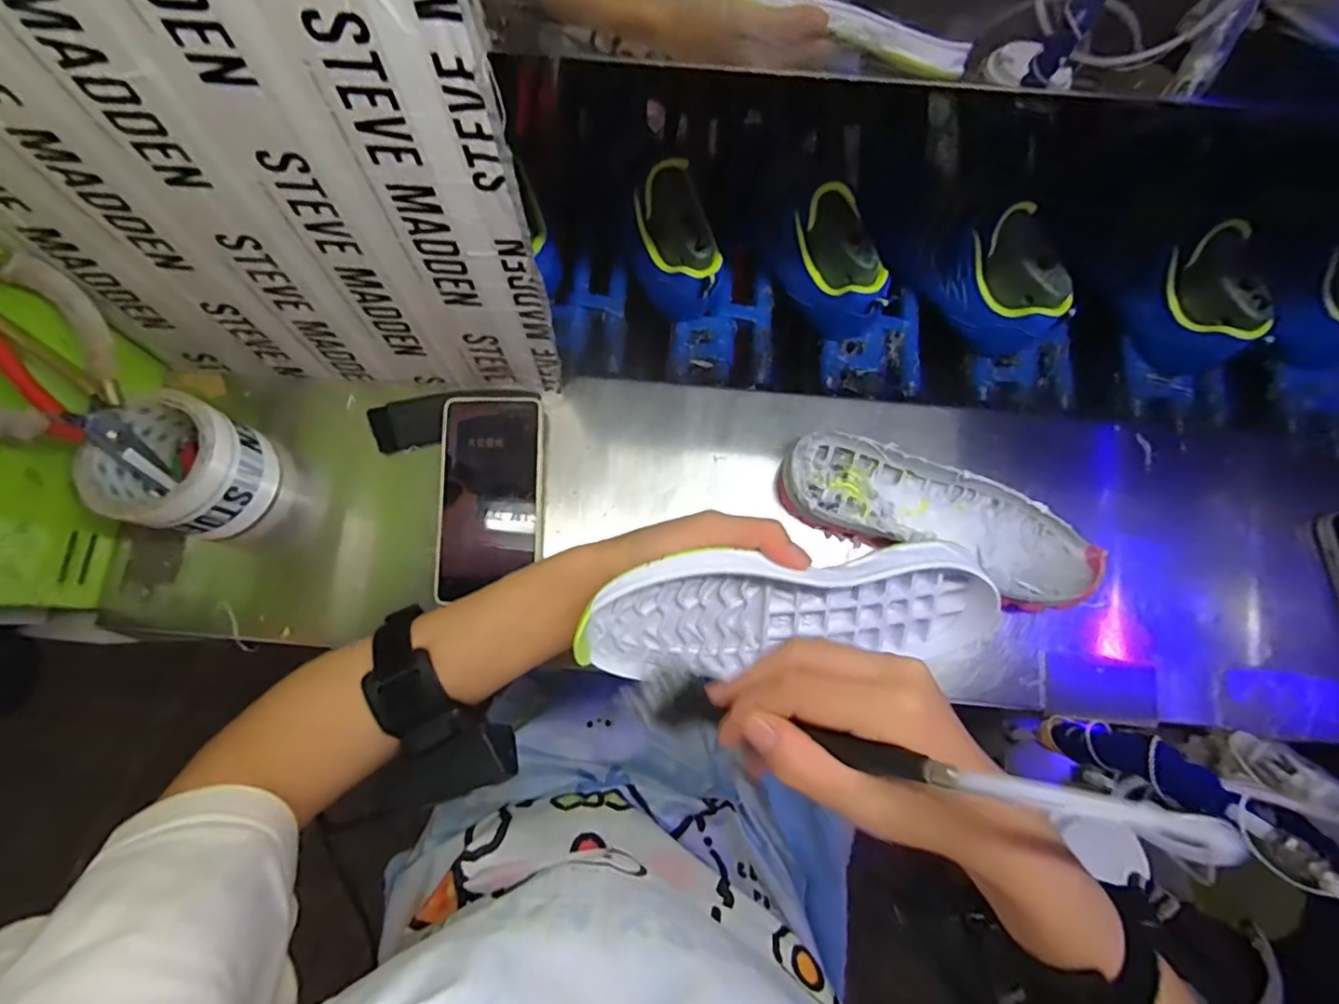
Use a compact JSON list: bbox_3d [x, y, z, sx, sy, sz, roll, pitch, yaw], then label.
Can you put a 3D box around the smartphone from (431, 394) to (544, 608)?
[{"bbox_3d":[-0.142,-0.007,0.466,0.080,0.015,0.157,-1,77,-1],"label":"smartphone"}]

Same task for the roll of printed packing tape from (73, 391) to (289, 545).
[{"bbox_3d":[-0.365,-0.024,0.439,0.092,0.072,0.093,10,78,2],"label":"roll of printed packing tape"}]

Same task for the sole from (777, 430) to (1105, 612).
[{"bbox_3d":[0.206,0.013,0.457,0.243,0.039,0.087,22,78,4],"label":"sole"}]

